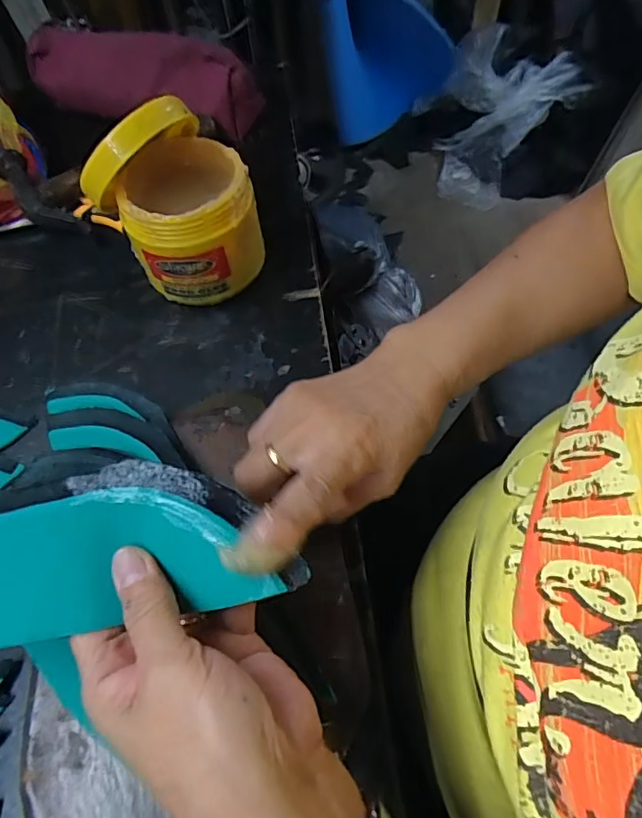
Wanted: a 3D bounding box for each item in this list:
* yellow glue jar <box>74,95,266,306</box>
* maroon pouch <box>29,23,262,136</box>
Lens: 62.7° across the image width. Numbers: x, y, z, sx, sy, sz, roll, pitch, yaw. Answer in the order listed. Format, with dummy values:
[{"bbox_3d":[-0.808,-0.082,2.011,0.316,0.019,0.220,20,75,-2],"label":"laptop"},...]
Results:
[{"bbox_3d":[-0.100,-0.144,0.384,0.091,0.134,0.096,-1,61,2],"label":"yellow glue jar"},{"bbox_3d":[-0.185,-0.334,0.522,0.247,0.068,0.047,16,63,11],"label":"maroon pouch"}]

